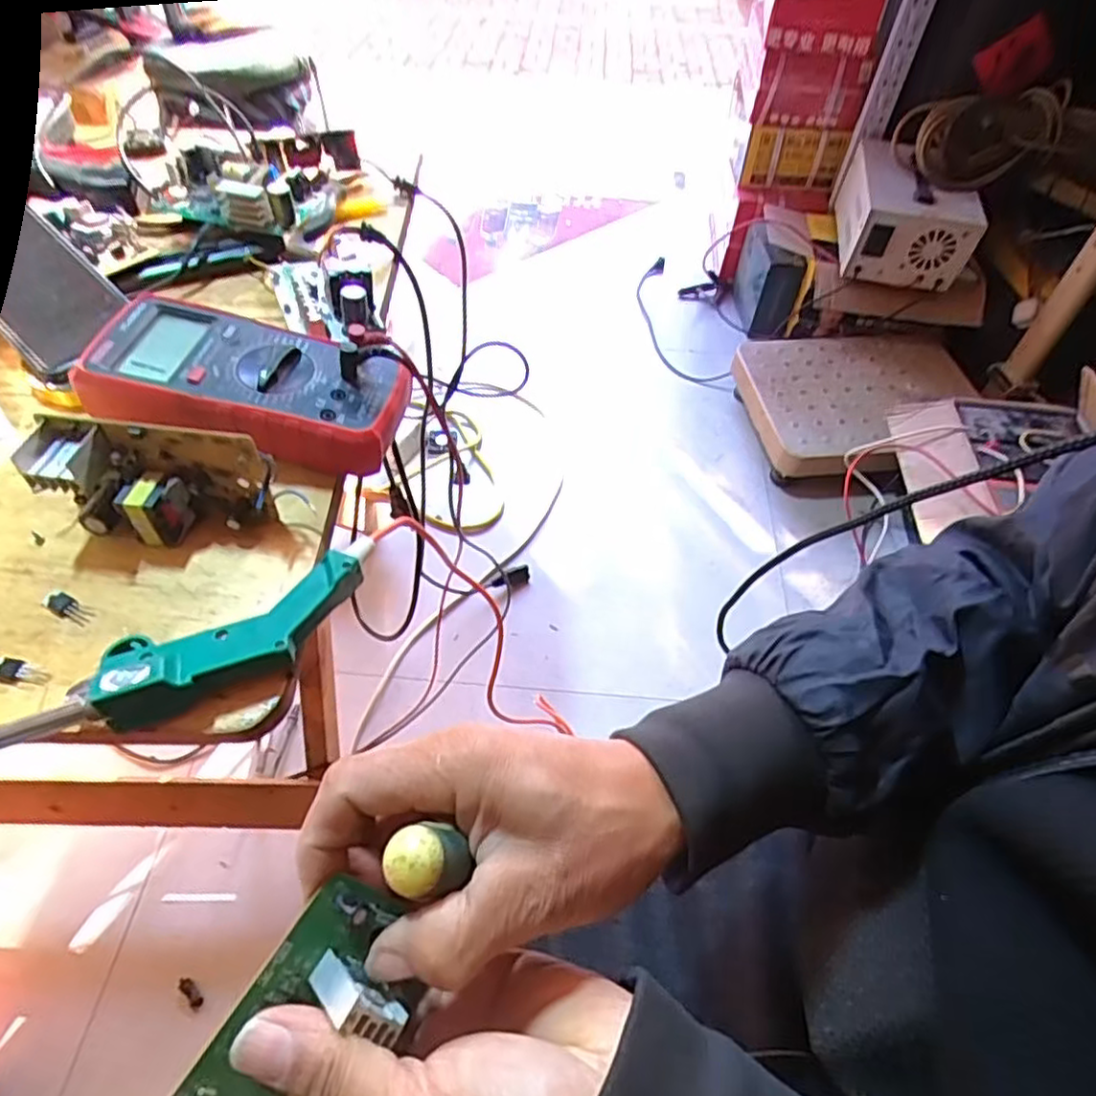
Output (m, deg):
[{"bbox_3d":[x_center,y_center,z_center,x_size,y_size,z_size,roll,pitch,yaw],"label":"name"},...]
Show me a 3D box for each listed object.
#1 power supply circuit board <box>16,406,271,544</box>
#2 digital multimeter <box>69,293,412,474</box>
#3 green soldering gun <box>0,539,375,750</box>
[{"bbox_3d":[-0.214,-0.034,0.364,0.112,0.057,0.036,7,53,2],"label":"power supply circuit board"},{"bbox_3d":[-0.180,-0.098,0.416,0.180,0.046,0.092,6,53,2],"label":"digital multimeter"},{"bbox_3d":[-0.180,0.057,0.320,0.219,0.027,0.052,-30,60,-23],"label":"green soldering gun"}]

